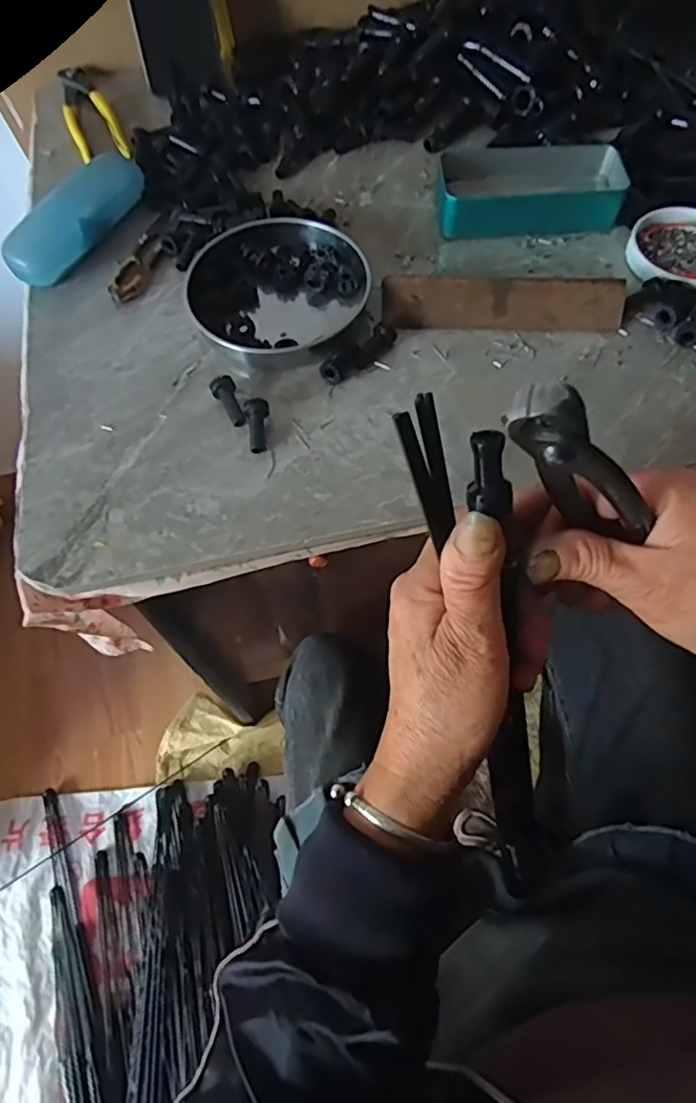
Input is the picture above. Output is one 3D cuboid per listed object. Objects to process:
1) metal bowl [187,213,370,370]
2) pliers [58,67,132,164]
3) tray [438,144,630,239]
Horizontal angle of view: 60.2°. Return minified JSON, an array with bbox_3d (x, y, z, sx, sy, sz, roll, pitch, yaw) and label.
[{"bbox_3d":[-0.055,-0.207,0.470,0.136,0.030,0.135,-1,64,1],"label":"metal bowl"},{"bbox_3d":[-0.257,-0.434,0.598,0.047,0.016,0.177,-21,65,-9],"label":"pliers"},{"bbox_3d":[0.155,-0.308,0.511,0.155,0.032,0.073,-3,63,0],"label":"tray"}]

